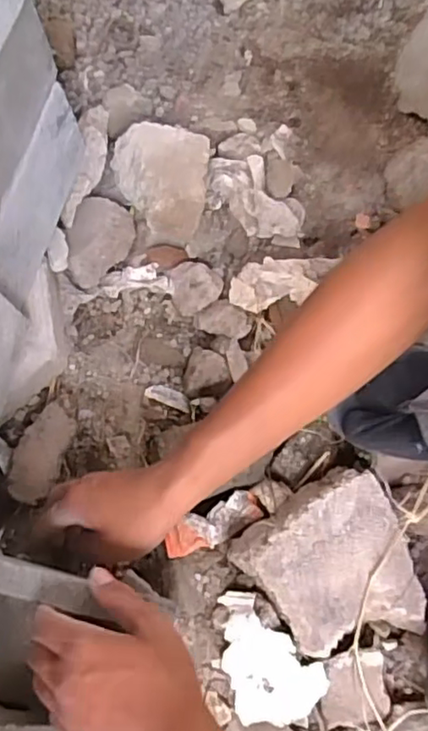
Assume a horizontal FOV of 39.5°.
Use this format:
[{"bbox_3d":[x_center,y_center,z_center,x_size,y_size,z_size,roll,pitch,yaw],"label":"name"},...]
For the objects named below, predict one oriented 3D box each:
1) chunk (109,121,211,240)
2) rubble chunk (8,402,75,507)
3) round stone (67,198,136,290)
[{"bbox_3d":[-0.058,-0.198,0.631,0.100,0.071,0.110,3,72,0],"label":"chunk"},{"bbox_3d":[-0.163,0.084,0.568,0.043,0.030,0.090,19,73,5],"label":"rubble chunk"},{"bbox_3d":[-0.123,-0.137,0.654,0.069,0.040,0.099,0,72,-1],"label":"round stone"}]

